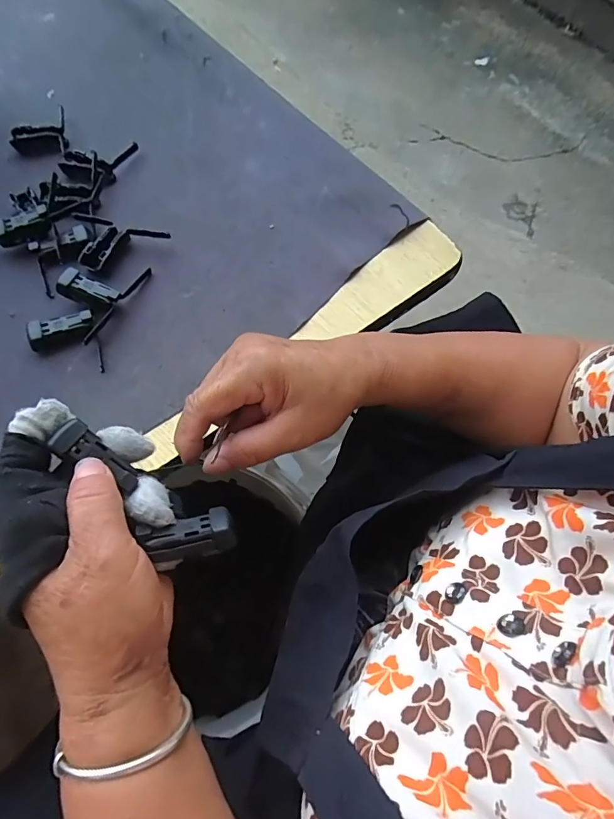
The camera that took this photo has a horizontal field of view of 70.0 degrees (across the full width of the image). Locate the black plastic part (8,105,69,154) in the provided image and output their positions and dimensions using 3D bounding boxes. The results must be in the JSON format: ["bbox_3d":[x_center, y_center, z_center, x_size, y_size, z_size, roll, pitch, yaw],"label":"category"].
[{"bbox_3d":[-0.253,-0.260,0.415,0.047,0.011,0.058,-12,67,-8],"label":"black plastic part"}]

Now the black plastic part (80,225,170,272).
[{"bbox_3d":[-0.155,-0.138,0.368,0.071,0.016,0.031,-33,71,-16],"label":"black plastic part"}]

